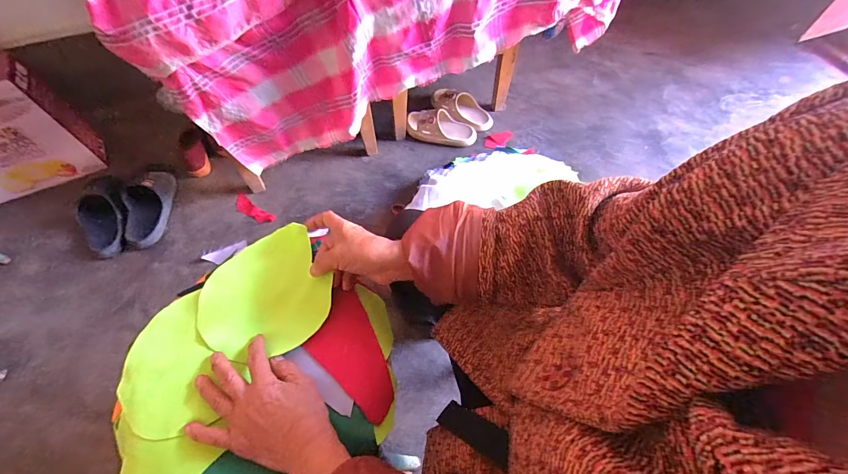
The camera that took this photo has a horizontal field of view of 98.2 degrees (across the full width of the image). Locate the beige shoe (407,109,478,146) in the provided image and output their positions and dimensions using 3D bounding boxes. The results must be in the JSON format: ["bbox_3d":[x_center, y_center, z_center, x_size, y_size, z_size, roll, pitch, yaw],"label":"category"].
[{"bbox_3d":[0.054,-0.340,1.133,0.216,0.062,0.092,9,62,5],"label":"beige shoe"}]

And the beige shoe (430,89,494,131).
[{"bbox_3d":[0.123,-0.412,1.181,0.206,0.061,0.105,14,63,8],"label":"beige shoe"}]

